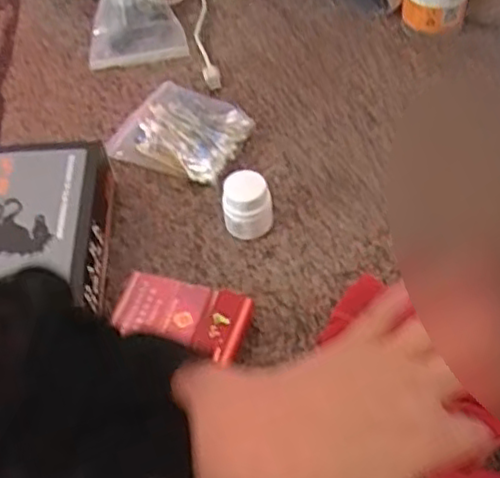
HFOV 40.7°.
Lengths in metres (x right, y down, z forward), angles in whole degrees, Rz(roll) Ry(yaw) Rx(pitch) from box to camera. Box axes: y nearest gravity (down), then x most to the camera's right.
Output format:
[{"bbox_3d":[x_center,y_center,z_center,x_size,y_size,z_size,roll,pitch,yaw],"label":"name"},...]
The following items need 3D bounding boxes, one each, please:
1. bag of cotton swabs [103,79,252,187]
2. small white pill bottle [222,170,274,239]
[{"bbox_3d":[-0.060,-0.101,0.598,0.111,0.029,0.091,21,57,21],"label":"bag of cotton swabs"},{"bbox_3d":[-0.002,-0.027,0.522,0.037,0.048,0.032,-7,51,1],"label":"small white pill bottle"}]

